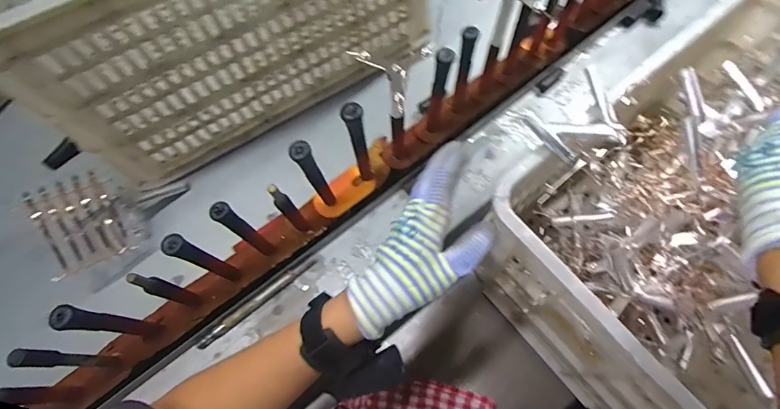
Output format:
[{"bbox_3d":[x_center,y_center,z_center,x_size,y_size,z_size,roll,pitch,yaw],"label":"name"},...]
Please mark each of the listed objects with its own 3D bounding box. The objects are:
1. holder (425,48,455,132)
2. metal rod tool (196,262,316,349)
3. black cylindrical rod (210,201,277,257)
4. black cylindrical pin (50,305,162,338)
[{"bbox_3d":[0.059,-0.133,0.518,0.024,0.133,0.025,5,68,4],"label":"holder"},{"bbox_3d":[-0.167,0.121,0.534,0.168,0.010,0.013,-37,71,-12],"label":"metal rod tool"},{"bbox_3d":[-0.160,0.031,0.472,0.021,0.139,0.021,-1,67,2],"label":"black cylindrical rod"},{"bbox_3d":[-0.285,0.125,0.439,0.019,0.149,0.021,5,68,4],"label":"black cylindrical pin"}]

